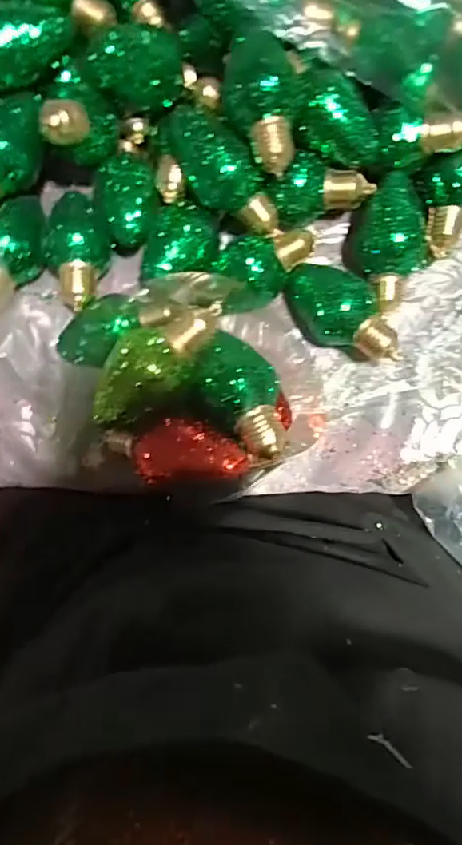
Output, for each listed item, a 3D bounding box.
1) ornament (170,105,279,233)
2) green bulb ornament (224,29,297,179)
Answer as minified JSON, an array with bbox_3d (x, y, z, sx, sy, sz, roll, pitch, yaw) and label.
[{"bbox_3d":[-0.007,-0.176,0.379,0.044,0.042,0.102,-43,101,-3],"label":"ornament"},{"bbox_3d":[0.019,-0.210,0.367,0.043,0.050,0.090,-3,85,1],"label":"green bulb ornament"}]

